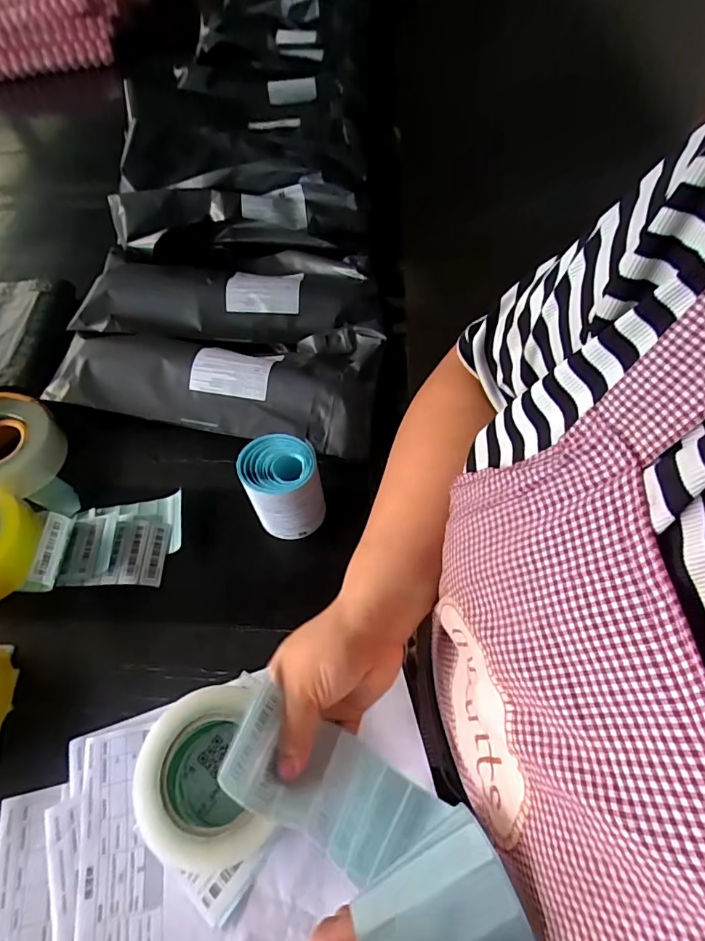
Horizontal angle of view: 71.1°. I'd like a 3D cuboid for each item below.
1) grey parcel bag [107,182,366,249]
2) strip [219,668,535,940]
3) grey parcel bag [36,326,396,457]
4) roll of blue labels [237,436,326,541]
[{"bbox_3d":[-0.187,-0.397,0.778,0.407,0.055,0.134,-3,57,2],"label":"grey parcel bag"},{"bbox_3d":[0.007,0.203,0.260,0.095,0.204,0.119,-43,103,-21],"label":"strip"},{"bbox_3d":[-0.174,-0.125,0.645,0.415,0.050,0.176,7,58,9],"label":"grey parcel bag"},{"bbox_3d":[-0.067,0.023,0.519,0.079,0.113,0.068,-12,57,-4],"label":"roll of blue labels"}]

